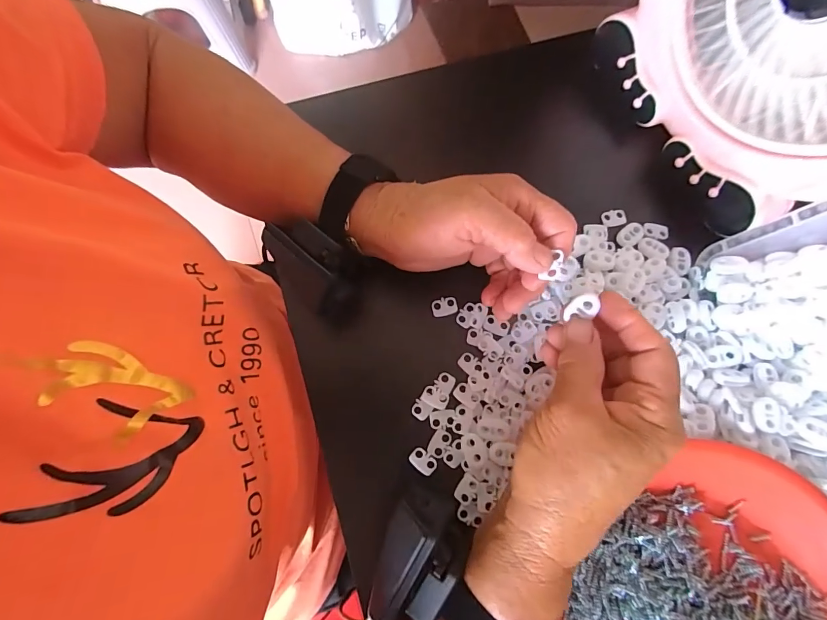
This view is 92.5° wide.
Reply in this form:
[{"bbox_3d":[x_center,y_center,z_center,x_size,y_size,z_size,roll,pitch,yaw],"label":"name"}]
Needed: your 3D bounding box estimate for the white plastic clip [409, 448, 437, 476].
[{"bbox_3d":[0.006,0.103,0.269,0.019,0.004,0.013,42,81,7],"label":"white plastic clip"}]

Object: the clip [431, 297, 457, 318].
[{"bbox_3d":[0.023,-0.002,0.294,0.019,0.005,0.013,-7,78,-3],"label":"clip"}]

